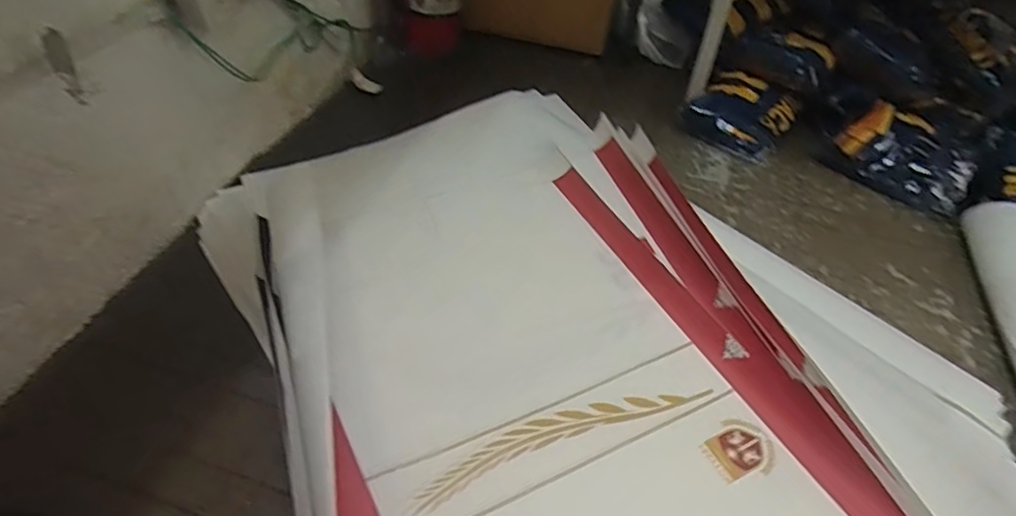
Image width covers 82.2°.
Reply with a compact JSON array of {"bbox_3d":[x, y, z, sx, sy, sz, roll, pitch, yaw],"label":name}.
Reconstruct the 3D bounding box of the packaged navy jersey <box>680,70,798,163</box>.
[{"bbox_3d":[0.453,-0.279,1.137,0.178,0.086,0.159,30,52,23],"label":"packaged navy jersey"}]

